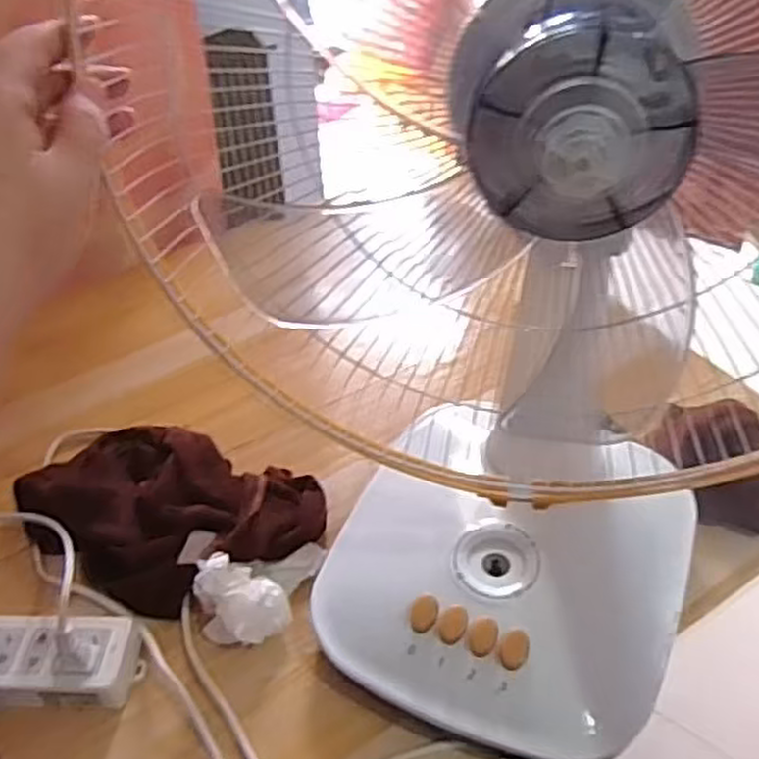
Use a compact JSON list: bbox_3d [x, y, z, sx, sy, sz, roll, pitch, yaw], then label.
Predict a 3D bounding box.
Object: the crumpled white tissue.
[{"bbox_3d":[-0.100,0.161,0.560,0.060,0.058,0.057,-15,43,-13],"label":"crumpled white tissue"}]

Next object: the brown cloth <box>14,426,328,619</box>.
[{"bbox_3d":[-0.179,0.098,0.631,0.238,0.061,0.158,20,46,24],"label":"brown cloth"}]

